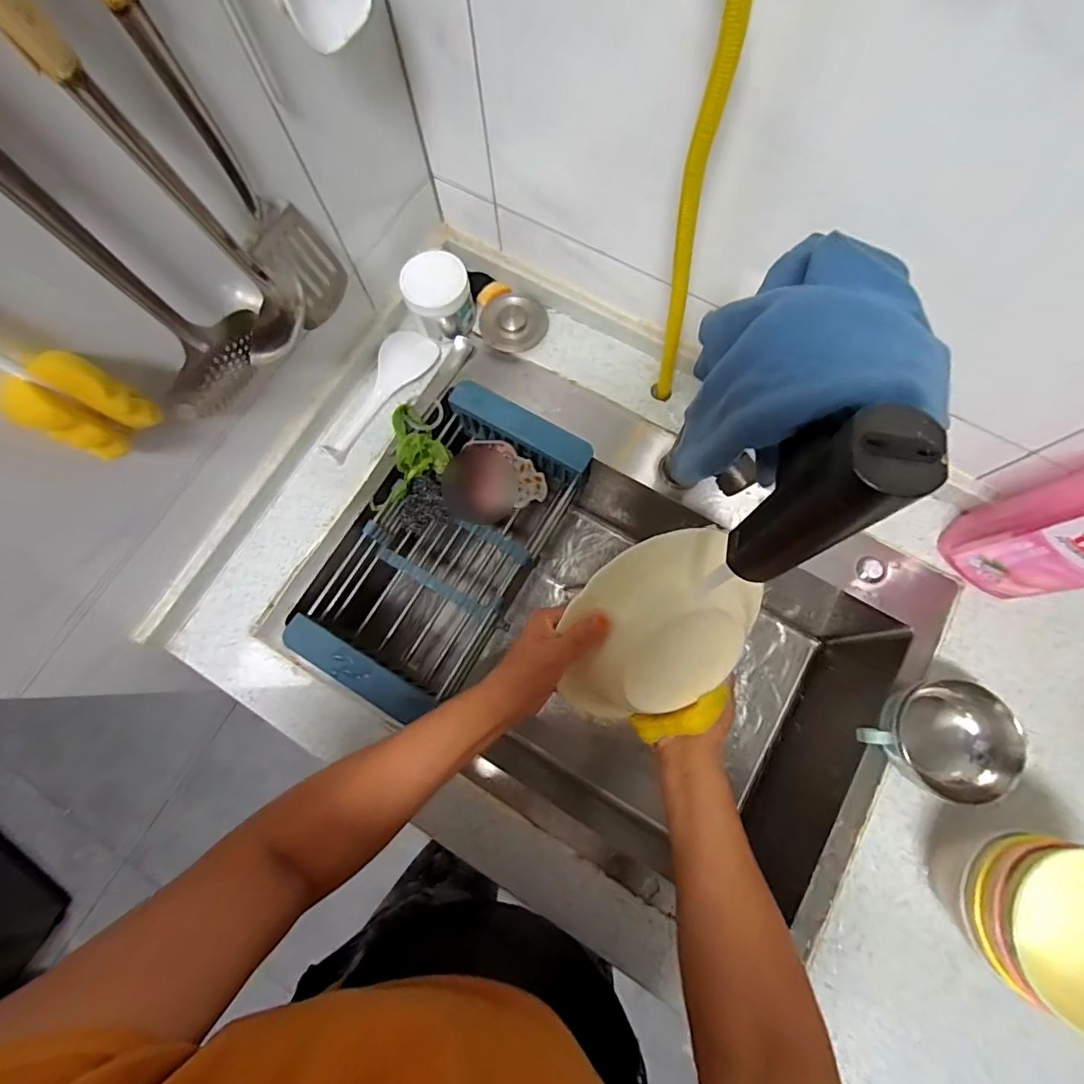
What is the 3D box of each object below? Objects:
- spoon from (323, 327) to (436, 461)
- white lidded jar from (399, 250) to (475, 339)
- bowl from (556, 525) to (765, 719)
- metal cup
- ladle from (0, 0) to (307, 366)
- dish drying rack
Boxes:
[{"bbox_3d":[-0.208,-0.189,0.635,0.063,0.017,0.192,37,80,10],"label":"spoon"},{"bbox_3d":[-0.125,-0.298,0.631,0.078,0.073,0.075,0,76,2],"label":"white lidded jar"},{"bbox_3d":[0.093,0.077,0.431,0.186,0.060,0.152,-31,122,-3],"label":"bowl"},{"bbox_3d":[0.374,0.189,0.492,0.121,0.067,0.109,2,76,2],"label":"metal cup"},{"bbox_3d":[-0.236,-0.232,0.304,0.065,0.310,0.064,-32,77,-6],"label":"ladle"},{"bbox_3d":[-0.121,0.007,0.629,0.200,0.127,0.383,30,79,9],"label":"dish drying rack"}]

